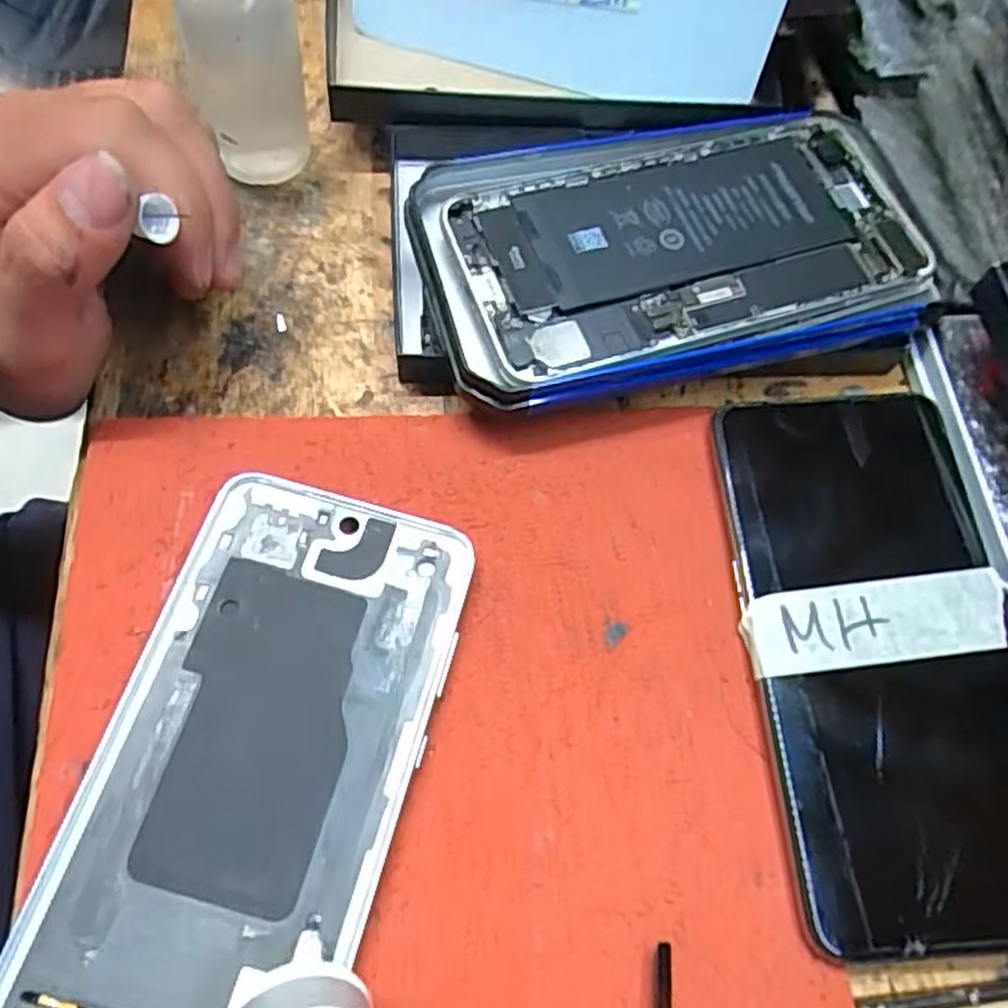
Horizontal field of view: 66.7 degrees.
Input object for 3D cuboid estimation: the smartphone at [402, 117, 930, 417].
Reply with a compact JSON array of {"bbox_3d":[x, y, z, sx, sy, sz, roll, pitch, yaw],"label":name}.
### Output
[{"bbox_3d":[0.057,-0.086,0.257,0.163,0.011,0.095,-13,72,-10],"label":"smartphone"}]

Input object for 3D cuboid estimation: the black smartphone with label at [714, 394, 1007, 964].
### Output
[{"bbox_3d":[0.109,0.040,0.221,0.073,0.010,0.155,-2,66,-5],"label":"black smartphone with label"}]

